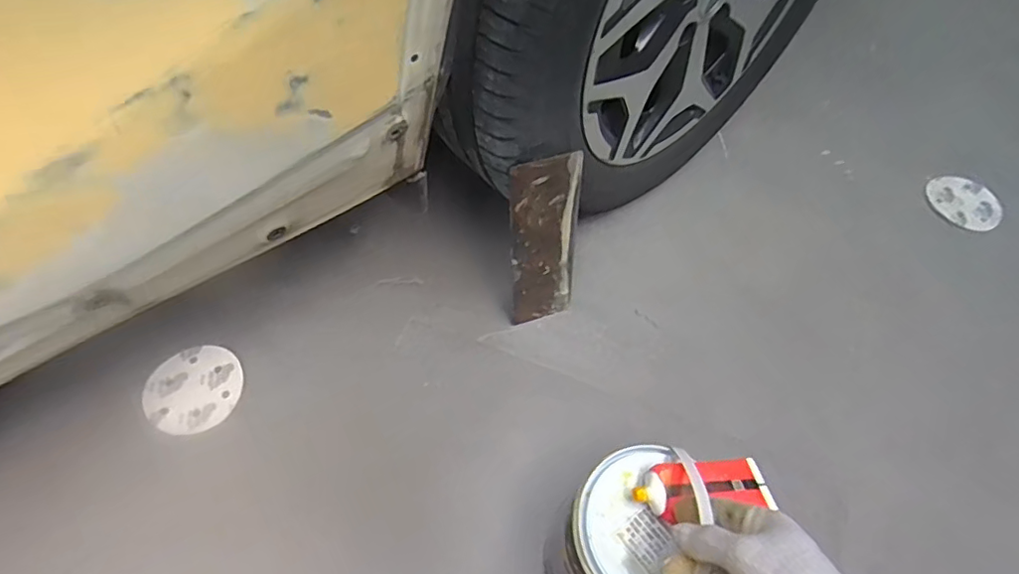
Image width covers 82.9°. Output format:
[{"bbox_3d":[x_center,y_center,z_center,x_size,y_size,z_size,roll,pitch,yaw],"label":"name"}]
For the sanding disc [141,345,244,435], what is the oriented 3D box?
[{"bbox_3d":[-0.408,0.131,0.746,0.117,0.006,0.116,-11,59,-10],"label":"sanding disc"}]

